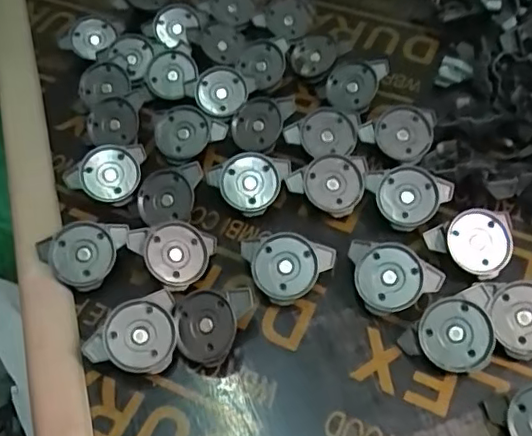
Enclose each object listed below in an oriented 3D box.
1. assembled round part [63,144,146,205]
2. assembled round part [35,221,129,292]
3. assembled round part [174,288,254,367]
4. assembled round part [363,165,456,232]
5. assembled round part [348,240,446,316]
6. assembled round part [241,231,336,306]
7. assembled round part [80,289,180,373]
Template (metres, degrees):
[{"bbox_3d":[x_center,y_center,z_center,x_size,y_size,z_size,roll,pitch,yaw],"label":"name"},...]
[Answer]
[{"bbox_3d":[-0.118,-0.030,0.431,0.060,0.022,0.045,-19,83,-11],"label":"assembled round part"},{"bbox_3d":[-0.121,0.020,0.391,0.054,0.013,0.047,-42,86,-12],"label":"assembled round part"},{"bbox_3d":[-0.031,0.065,0.352,0.049,0.007,0.043,-16,74,12],"label":"assembled round part"},{"bbox_3d":[0.098,-0.019,0.408,0.051,0.012,0.048,39,85,12],"label":"assembled round part"},{"bbox_3d":[0.084,0.038,0.372,0.055,0.016,0.046,-2,77,8],"label":"assembled round part"},{"bbox_3d":[0.015,0.027,0.382,0.051,0.015,0.048,-34,81,-4],"label":"assembled round part"},{"bbox_3d":[-0.077,0.069,0.354,0.046,0.018,0.055,32,67,-5],"label":"assembled round part"}]

